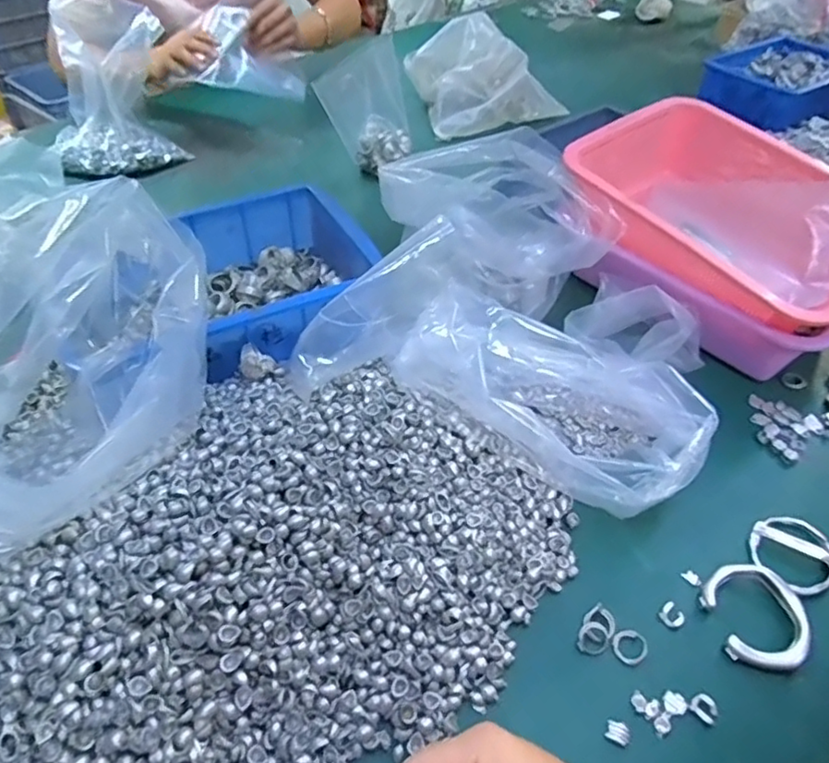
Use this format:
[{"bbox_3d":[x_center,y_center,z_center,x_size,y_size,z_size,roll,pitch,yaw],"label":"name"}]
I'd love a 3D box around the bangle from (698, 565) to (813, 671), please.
[{"bbox_3d":[0.243,0.164,0.420,0.067,0.017,0.071,0,45,0],"label":"bangle"}]

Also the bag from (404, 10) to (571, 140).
[{"bbox_3d":[0.114,-0.498,0.973,0.209,0.114,0.166,-17,48,-17],"label":"bag"}]

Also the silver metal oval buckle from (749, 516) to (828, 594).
[{"bbox_3d":[0.287,0.128,0.450,0.059,0.012,0.063,12,46,10],"label":"silver metal oval buckle"}]

